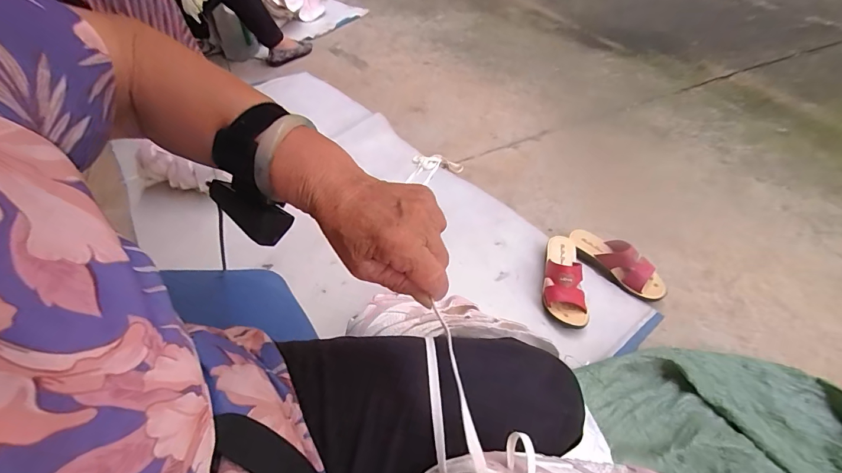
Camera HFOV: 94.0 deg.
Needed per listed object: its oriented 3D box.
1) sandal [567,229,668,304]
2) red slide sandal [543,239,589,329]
[{"bbox_3d":[0.439,0.050,0.879,0.086,0.068,0.226,-38,56,-25],"label":"sandal"},{"bbox_3d":[0.305,0.083,0.847,0.082,0.076,0.223,2,49,8],"label":"red slide sandal"}]

